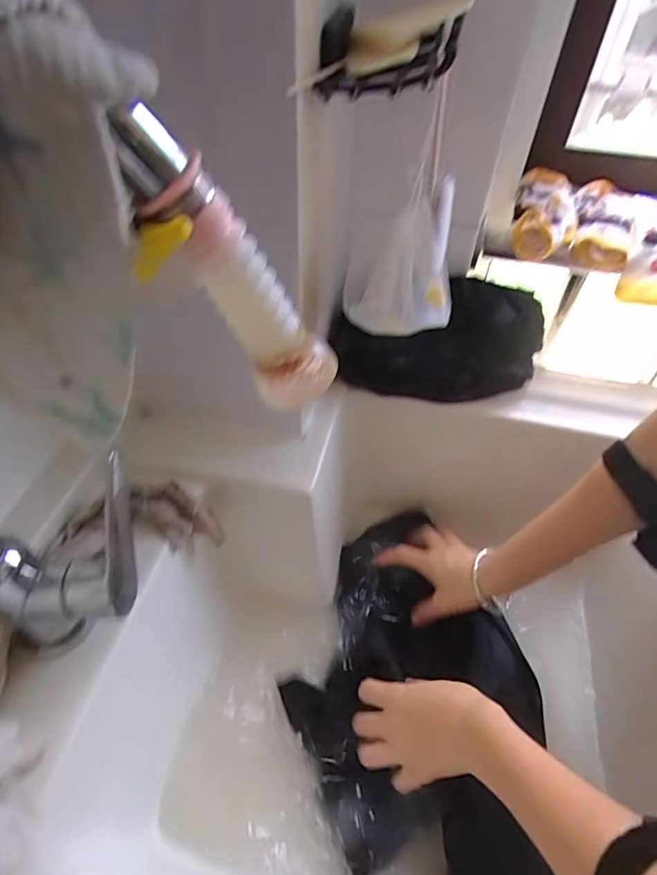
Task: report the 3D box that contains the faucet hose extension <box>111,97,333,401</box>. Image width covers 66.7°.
[{"bbox_3d":[-0.037,-0.064,0.205,0.029,0.135,0.026,-18,48,17],"label":"faucet hose extension"}]

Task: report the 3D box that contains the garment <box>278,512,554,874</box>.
[{"bbox_3d":[0.084,0.239,0.485,0.223,0.057,0.330,11,51,7],"label":"garment"}]

